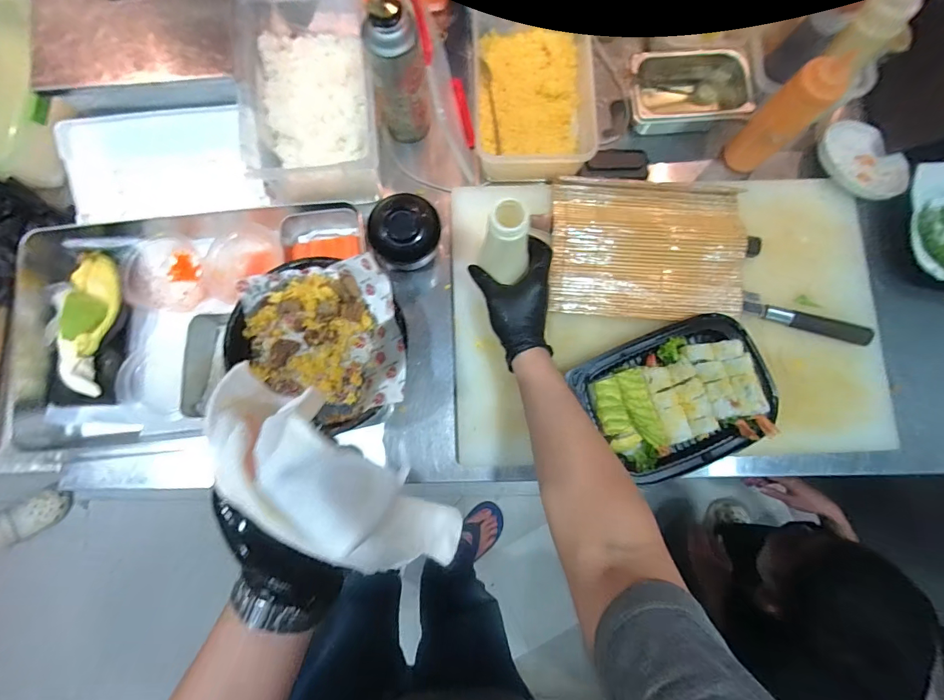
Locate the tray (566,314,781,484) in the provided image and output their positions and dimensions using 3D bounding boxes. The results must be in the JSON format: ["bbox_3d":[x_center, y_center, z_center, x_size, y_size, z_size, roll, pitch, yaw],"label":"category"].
[{"bbox_3d":[0.272,0.063,0.553,0.231,0.038,0.179,-23,85,-4],"label":"tray"}]

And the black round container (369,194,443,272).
[{"bbox_3d":[-0.092,-0.161,0.574,0.091,0.088,0.091,0,84,-2],"label":"black round container"}]

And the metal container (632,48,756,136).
[{"bbox_3d":[0.312,-0.372,0.624,0.170,0.066,0.084,-5,84,-2],"label":"metal container"}]

